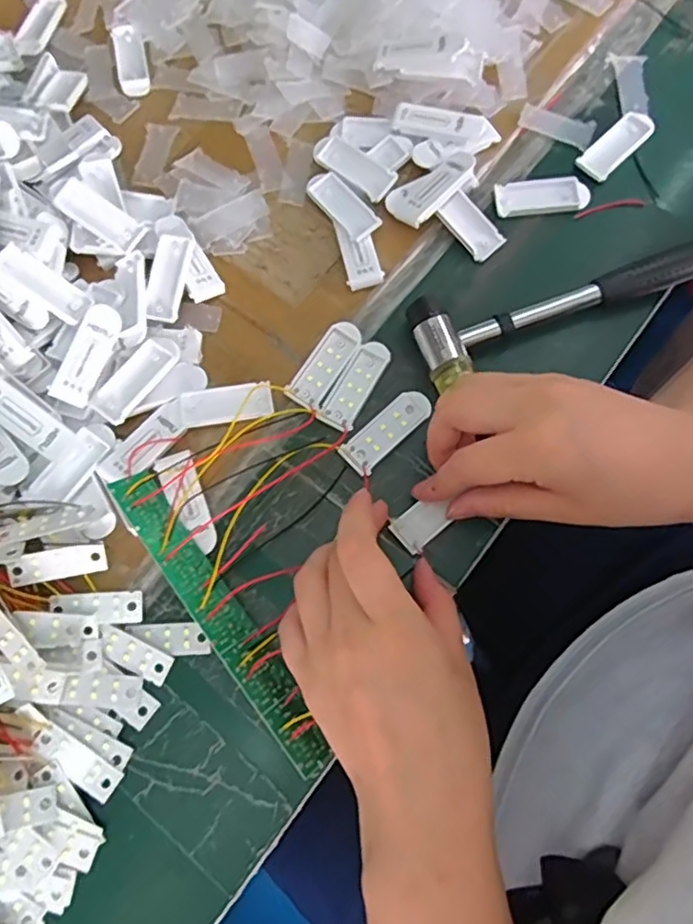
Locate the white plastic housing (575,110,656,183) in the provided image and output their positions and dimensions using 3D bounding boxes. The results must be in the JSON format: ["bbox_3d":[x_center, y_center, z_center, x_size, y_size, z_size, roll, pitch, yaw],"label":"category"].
[{"bbox_3d":[0.172,-0.202,0.394,0.022,0.004,0.057,44,80,11],"label":"white plastic housing"}]

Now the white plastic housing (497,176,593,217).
[{"bbox_3d":[0.122,-0.166,0.385,0.057,0.008,0.020,-6,75,0],"label":"white plastic housing"}]

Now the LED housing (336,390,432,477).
[{"bbox_3d":[0.023,-0.018,0.346,0.056,0.010,0.021,-42,78,-9],"label":"LED housing"}]

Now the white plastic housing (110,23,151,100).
[{"bbox_3d":[-0.149,-0.277,0.426,0.021,0.004,0.059,-13,75,-2],"label":"white plastic housing"}]

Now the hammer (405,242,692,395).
[{"bbox_3d":[0.150,-0.107,0.362,0.233,0.023,0.049,-23,76,-5],"label":"hammer"}]

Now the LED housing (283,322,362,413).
[{"bbox_3d":[-0.012,-0.057,0.360,0.021,0.006,0.056,32,78,9],"label":"LED housing"}]

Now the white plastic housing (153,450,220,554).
[{"bbox_3d":[-0.086,0.021,0.336,0.020,0.010,0.056,-25,76,-5],"label":"white plastic housing"}]

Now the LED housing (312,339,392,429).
[{"bbox_3d":[0.006,-0.045,0.356,0.020,0.004,0.056,28,77,8],"label":"LED housing"}]

